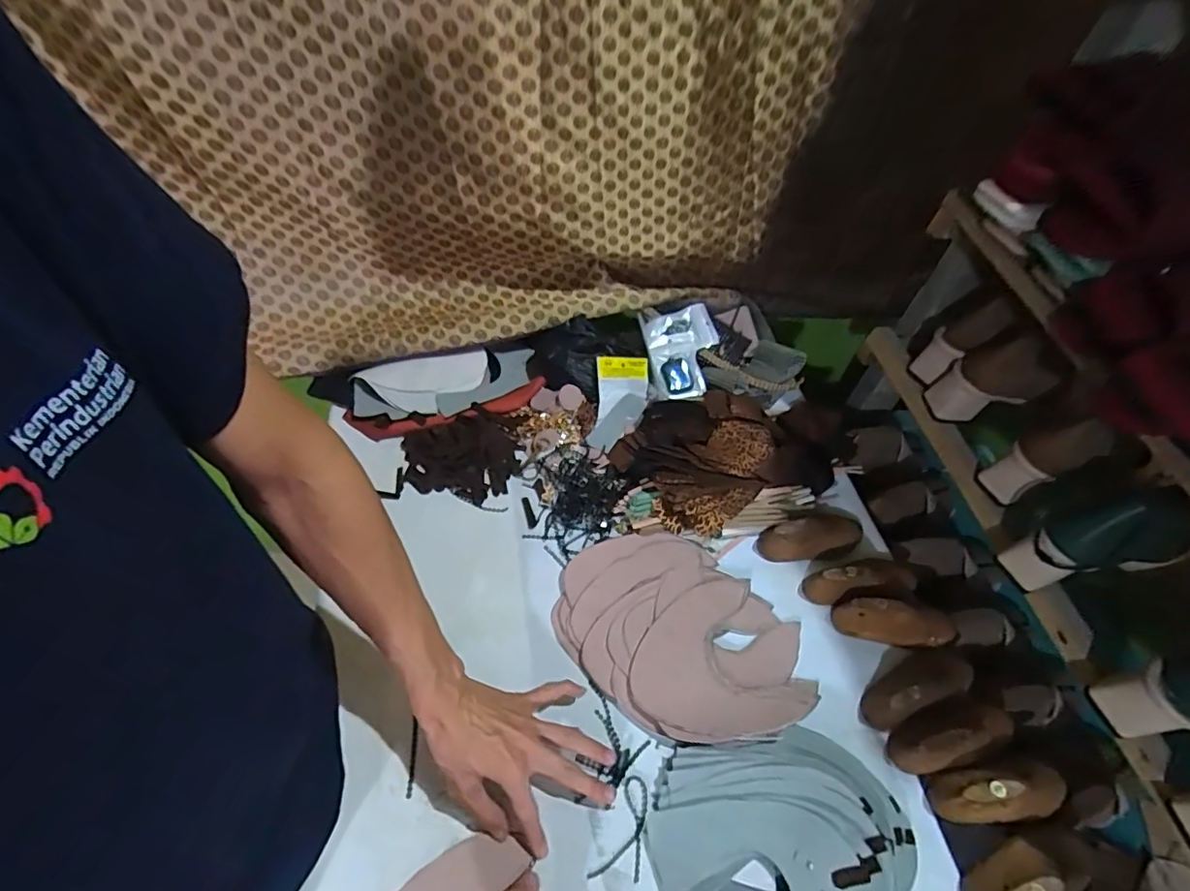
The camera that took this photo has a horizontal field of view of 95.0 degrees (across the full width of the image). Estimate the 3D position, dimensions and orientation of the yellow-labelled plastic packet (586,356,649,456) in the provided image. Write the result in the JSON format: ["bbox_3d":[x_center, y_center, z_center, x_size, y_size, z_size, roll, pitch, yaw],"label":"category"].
[{"bbox_3d":[0.034,-0.057,0.746,0.079,0.010,0.131,9,85,-25],"label":"yellow-labelled plastic packet"}]

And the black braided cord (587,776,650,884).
[{"bbox_3d":[0.031,0.351,0.494,0.038,0.006,0.087,24,55,12],"label":"black braided cord"}]

